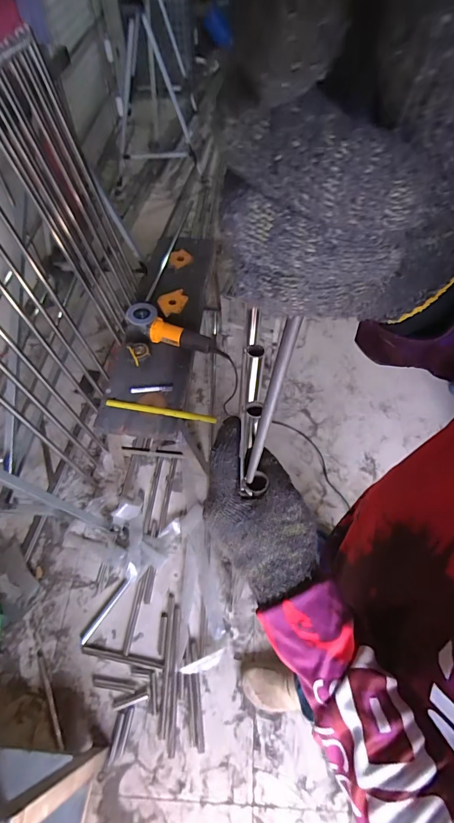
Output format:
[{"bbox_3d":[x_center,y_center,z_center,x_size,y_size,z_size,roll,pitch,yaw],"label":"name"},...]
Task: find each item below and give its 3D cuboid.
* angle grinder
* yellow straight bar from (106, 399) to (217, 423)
[{"bbox_3d":[-0.203,-0.275,1.224,0.252,0.080,0.089,23,62,-7],"label":"angle grinder"},{"bbox_3d":[-0.196,-0.006,1.103,0.332,0.015,0.023,8,61,8],"label":"yellow straight bar"}]

